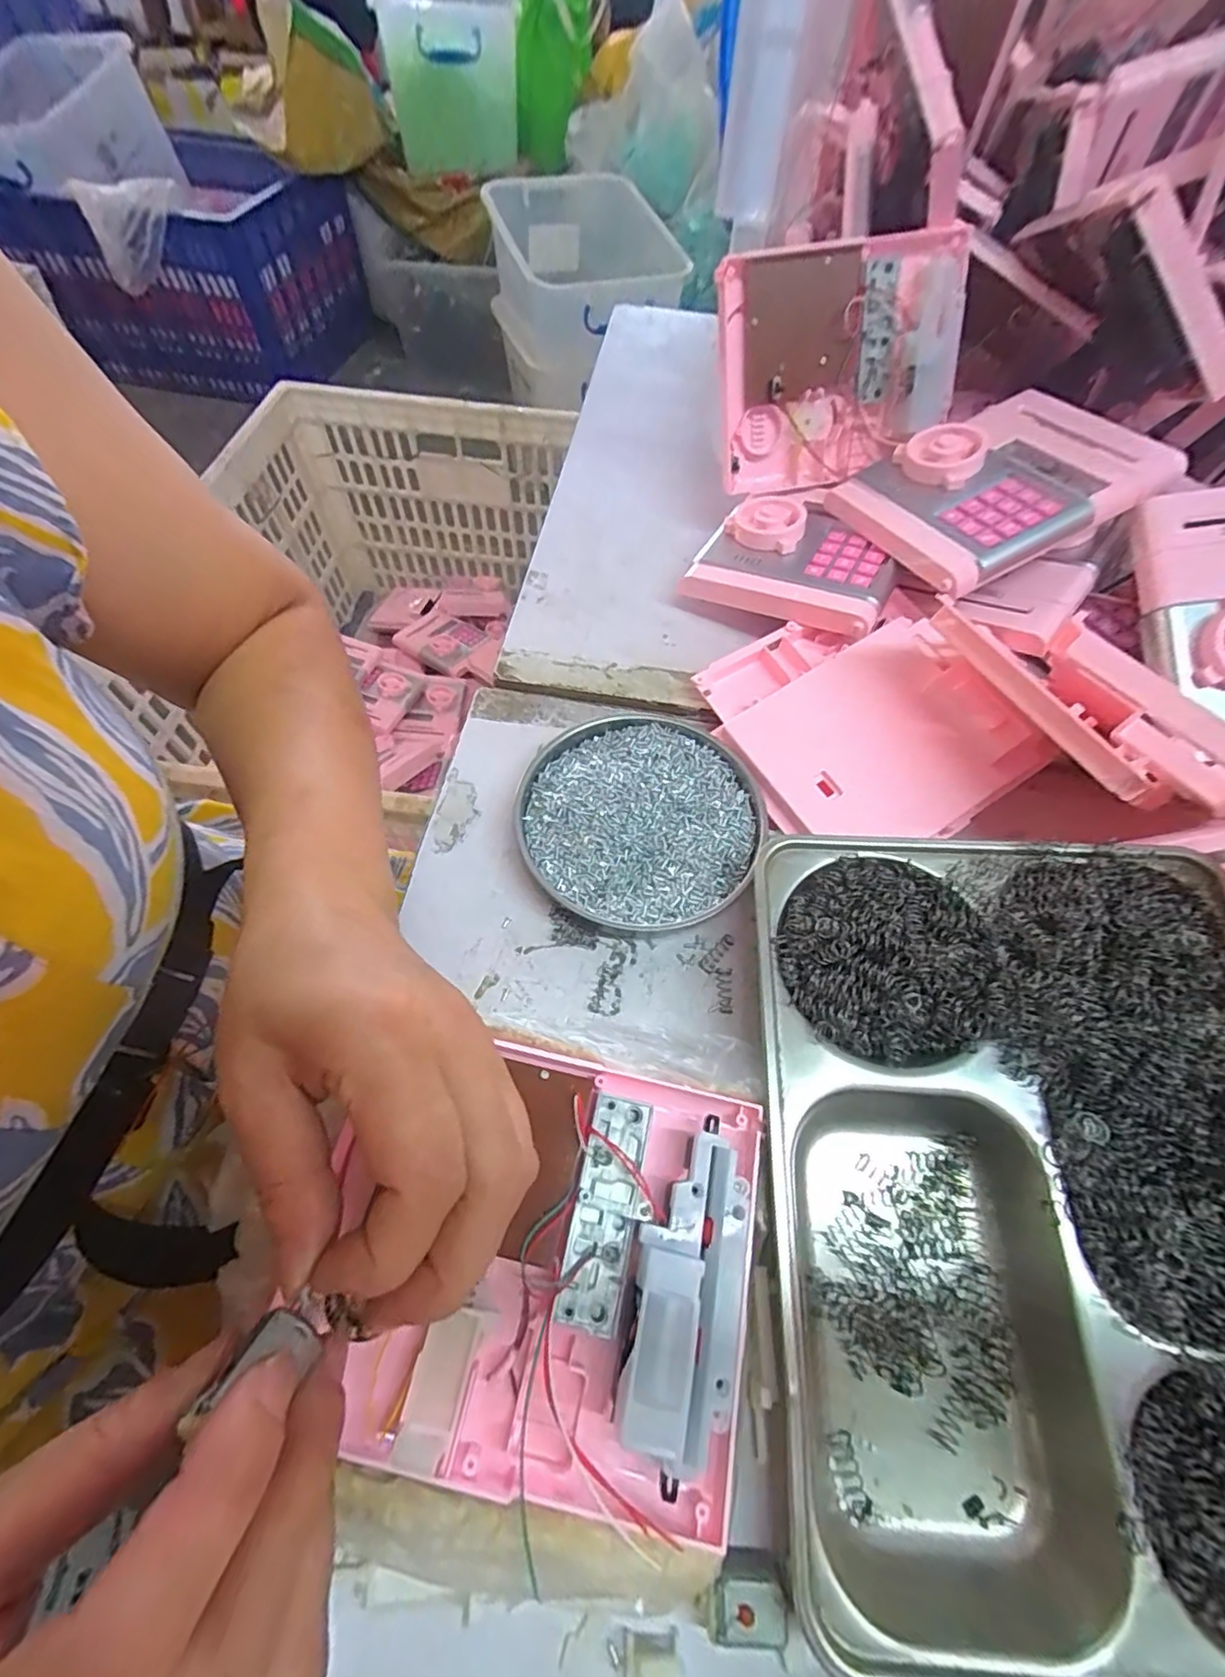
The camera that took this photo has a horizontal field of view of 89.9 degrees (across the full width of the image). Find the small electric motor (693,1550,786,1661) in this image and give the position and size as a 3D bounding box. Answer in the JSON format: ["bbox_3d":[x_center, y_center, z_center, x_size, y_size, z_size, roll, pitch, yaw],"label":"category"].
[{"bbox_3d":[0.043,0.255,0.205,0.029,0.015,0.020,7,60,2],"label":"small electric motor"}]

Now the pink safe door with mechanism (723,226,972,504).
[{"bbox_3d":[0.155,-0.319,0.418,0.157,0.130,0.030,-6,27,4],"label":"pink safe door with mechanism"}]

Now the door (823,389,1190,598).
[{"bbox_3d":[0.245,-0.231,0.390,0.163,0.028,0.127,-27,57,-1],"label":"door"}]

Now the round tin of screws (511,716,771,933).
[{"bbox_3d":[0.015,-0.011,0.348,0.134,0.019,0.129,1,60,-2],"label":"round tin of screws"}]

